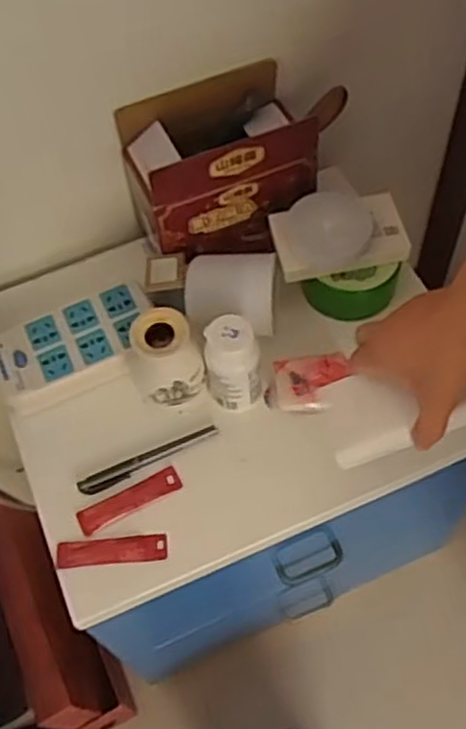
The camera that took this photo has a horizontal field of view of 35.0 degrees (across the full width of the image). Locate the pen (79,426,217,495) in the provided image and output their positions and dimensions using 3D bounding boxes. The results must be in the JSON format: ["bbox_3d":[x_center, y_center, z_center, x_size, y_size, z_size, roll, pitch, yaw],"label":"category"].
[{"bbox_3d":[-0.079,0.087,0.692,0.136,0.010,0.016,-26,61,-11],"label":"pen"}]

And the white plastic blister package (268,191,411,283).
[{"bbox_3d":[0.103,-0.132,0.726,0.130,0.037,0.075,-9,59,-2],"label":"white plastic blister package"}]

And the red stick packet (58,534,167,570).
[{"bbox_3d":[-0.107,0.164,0.650,0.096,0.006,0.024,-6,59,0],"label":"red stick packet"}]

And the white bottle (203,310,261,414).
[{"bbox_3d":[-0.001,0.001,0.674,0.048,0.097,0.045,-5,59,0],"label":"white bottle"}]

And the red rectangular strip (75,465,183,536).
[{"bbox_3d":[-0.095,0.123,0.675,0.097,0.004,0.025,-26,61,-12],"label":"red rectangular strip"}]

